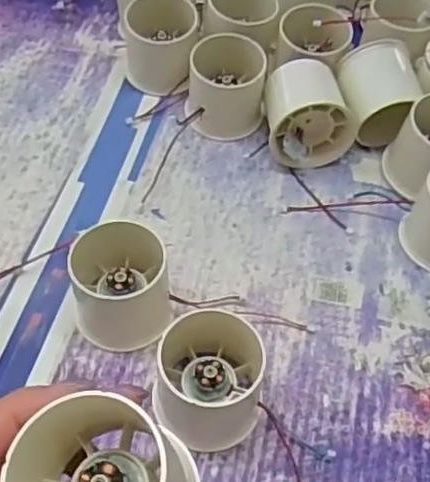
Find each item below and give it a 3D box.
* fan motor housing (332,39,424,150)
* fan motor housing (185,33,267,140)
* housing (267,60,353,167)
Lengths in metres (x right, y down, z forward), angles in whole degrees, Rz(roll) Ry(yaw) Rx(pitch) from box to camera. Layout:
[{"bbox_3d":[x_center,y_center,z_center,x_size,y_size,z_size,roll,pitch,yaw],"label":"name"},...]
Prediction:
[{"bbox_3d":[0.113,-0.097,0.435,0.052,0.053,0.059,-11,55,-10],"label":"fan motor housing"},{"bbox_3d":[0.008,-0.108,0.441,0.053,0.050,0.052,3,54,0],"label":"fan motor housing"},{"bbox_3d":[0.060,-0.085,0.431,0.055,0.047,0.059,-13,55,-11],"label":"housing"}]

